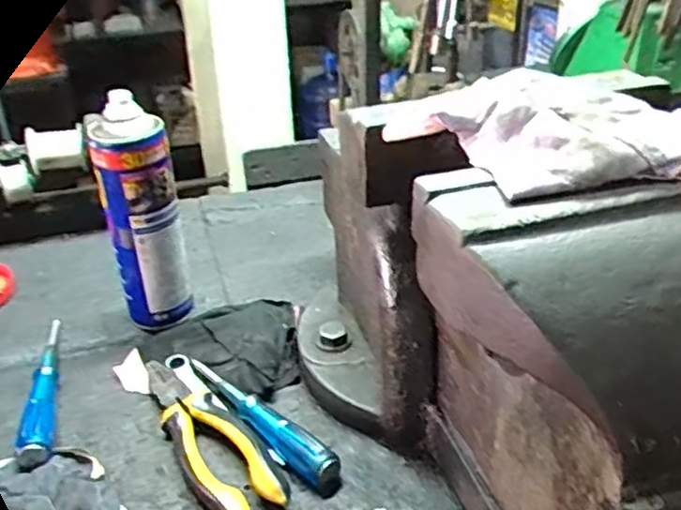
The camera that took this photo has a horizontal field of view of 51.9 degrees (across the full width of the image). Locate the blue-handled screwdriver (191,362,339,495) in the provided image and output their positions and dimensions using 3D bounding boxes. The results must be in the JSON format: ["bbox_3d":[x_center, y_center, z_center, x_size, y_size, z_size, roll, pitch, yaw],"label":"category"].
[{"bbox_3d":[-0.071,0.126,0.558,0.023,0.026,0.181,-27,39,-35],"label":"blue-handled screwdriver"}]

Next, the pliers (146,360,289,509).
[{"bbox_3d":[-0.106,0.138,0.546,0.056,0.028,0.200,-22,36,-30],"label":"pliers"}]

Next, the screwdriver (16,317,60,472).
[{"bbox_3d":[-0.261,0.116,0.611,0.028,0.026,0.180,-10,32,-14],"label":"screwdriver"}]

